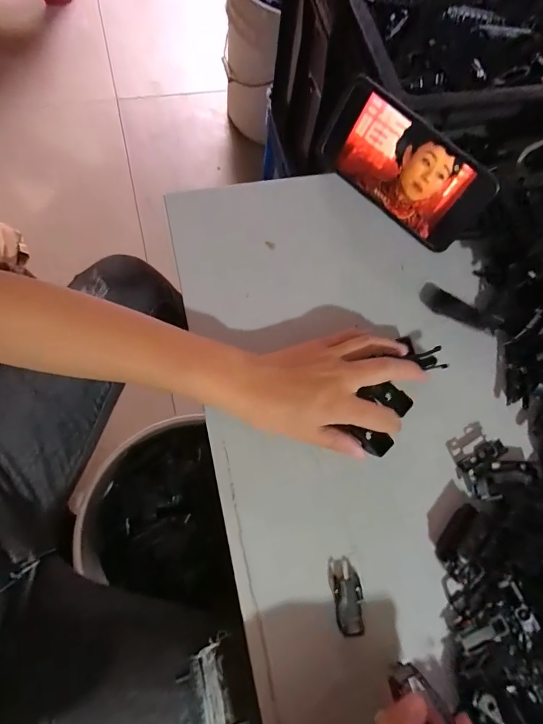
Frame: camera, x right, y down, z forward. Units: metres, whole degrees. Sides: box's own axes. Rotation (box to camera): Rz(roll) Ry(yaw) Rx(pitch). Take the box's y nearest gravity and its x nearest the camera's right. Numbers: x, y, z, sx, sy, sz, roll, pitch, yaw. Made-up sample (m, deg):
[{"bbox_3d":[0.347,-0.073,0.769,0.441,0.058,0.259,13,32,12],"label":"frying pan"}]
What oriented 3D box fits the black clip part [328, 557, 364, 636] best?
[{"bbox_3d":[0.058,0.179,0.295,0.022,0.011,0.050,-8,74,-8],"label":"black clip part"}]

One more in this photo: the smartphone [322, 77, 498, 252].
[{"bbox_3d":[0.124,-0.185,0.368,0.165,0.082,0.011,42,48,6],"label":"smartphone"}]

